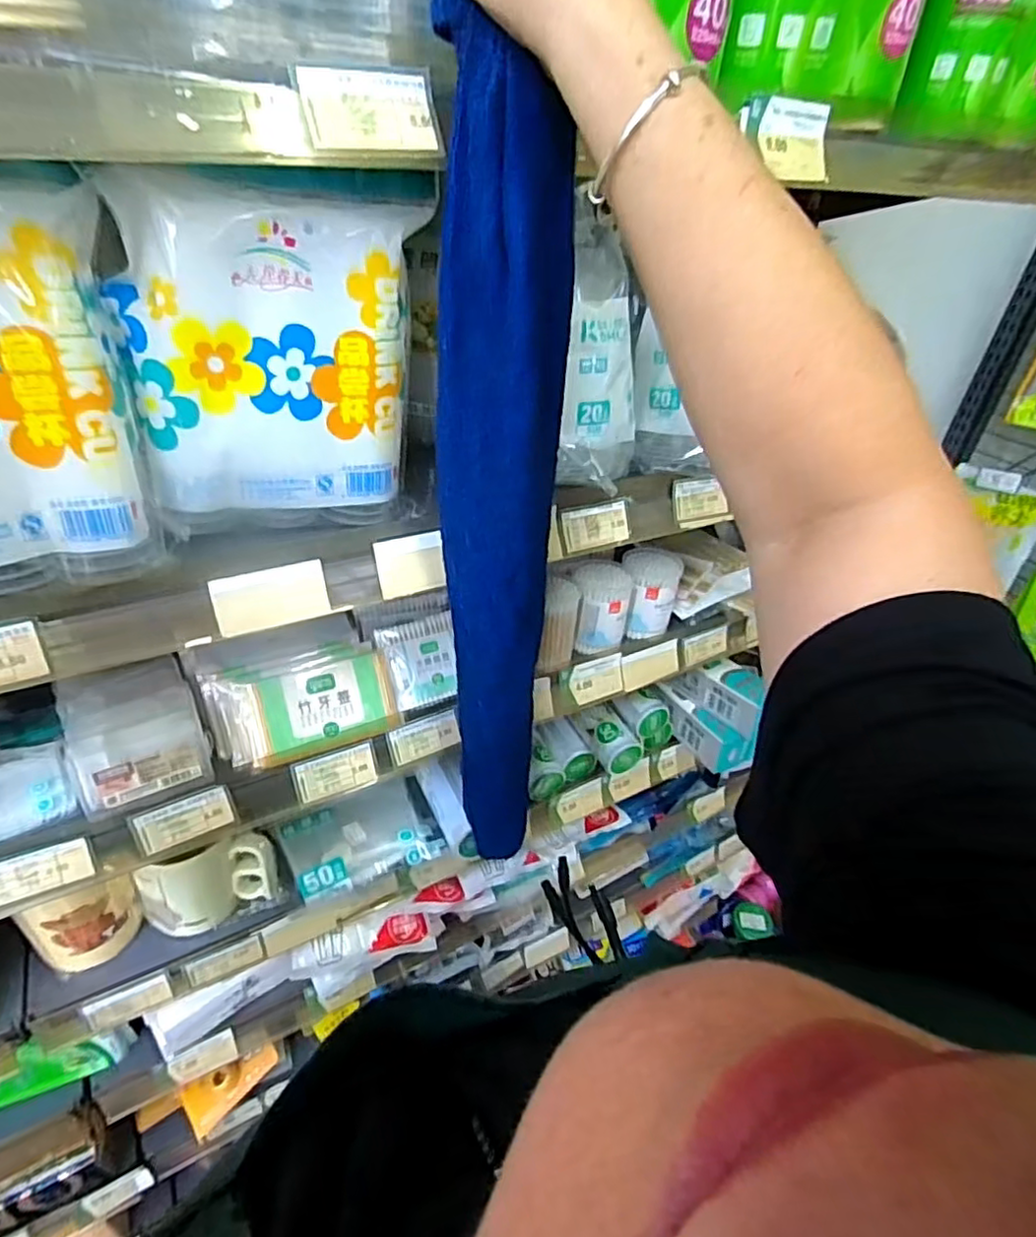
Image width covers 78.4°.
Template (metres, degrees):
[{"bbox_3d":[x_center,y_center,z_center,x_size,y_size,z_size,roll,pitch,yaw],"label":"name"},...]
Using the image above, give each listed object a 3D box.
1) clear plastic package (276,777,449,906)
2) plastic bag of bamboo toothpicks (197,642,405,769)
[{"bbox_3d":[-0.150,0.211,0.611,0.131,0.020,0.101,-17,40,-29],"label":"clear plastic package"},{"bbox_3d":[-0.164,0.064,0.491,0.136,0.078,0.027,-13,-7,-20],"label":"plastic bag of bamboo toothpicks"}]

